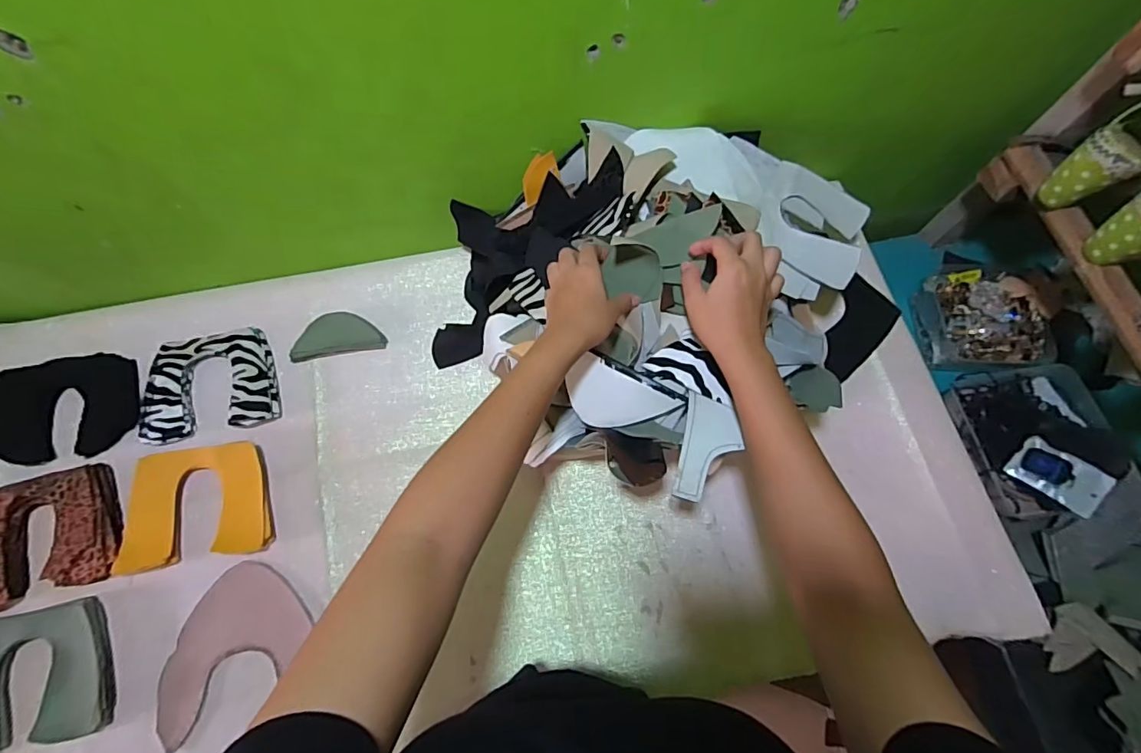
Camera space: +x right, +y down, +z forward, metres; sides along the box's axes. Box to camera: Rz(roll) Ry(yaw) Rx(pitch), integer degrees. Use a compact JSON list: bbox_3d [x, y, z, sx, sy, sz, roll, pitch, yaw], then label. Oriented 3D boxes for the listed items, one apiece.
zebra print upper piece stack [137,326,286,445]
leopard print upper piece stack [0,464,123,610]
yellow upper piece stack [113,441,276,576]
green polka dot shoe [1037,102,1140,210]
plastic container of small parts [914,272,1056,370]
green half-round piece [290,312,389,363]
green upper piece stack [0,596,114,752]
[{"bbox_3d":[-0.442,0.007,0.630,0.153,0.018,0.130,-11,70,-6],"label":"zebra print upper piece stack"},{"bbox_3d":[-0.588,0.175,0.560,0.160,0.024,0.130,-17,71,-8],"label":"leopard print upper piece stack"},{"bbox_3d":[-0.421,0.142,0.571,0.157,0.033,0.127,-10,70,-5],"label":"yellow upper piece stack"},{"bbox_3d":[0.589,-0.246,0.546,0.056,0.148,0.079,4,66,-35],"label":"green polka dot shoe"},{"bbox_3d":[0.631,-0.083,0.789,0.163,0.063,0.158,-4,70,-3],"label":"plastic container of small parts"},{"bbox_3d":[-0.300,-0.057,0.660,0.113,0.008,0.062,-10,70,-5],"label":"green half-round piece"},{"bbox_3d":[-0.555,0.309,0.522,0.152,0.032,0.130,-13,71,-6],"label":"green upper piece stack"}]

